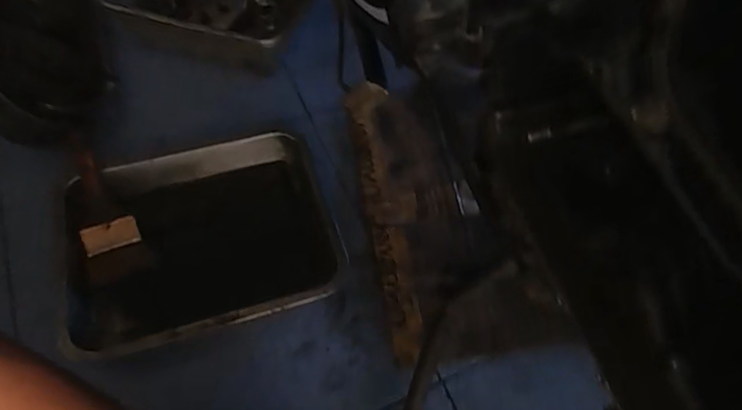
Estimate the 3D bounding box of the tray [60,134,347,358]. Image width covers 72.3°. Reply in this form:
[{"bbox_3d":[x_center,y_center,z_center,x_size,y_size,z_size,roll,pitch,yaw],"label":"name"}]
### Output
[{"bbox_3d":[-0.201,0.048,0.611,0.310,0.083,0.232,-13,61,-12],"label":"tray"}]

